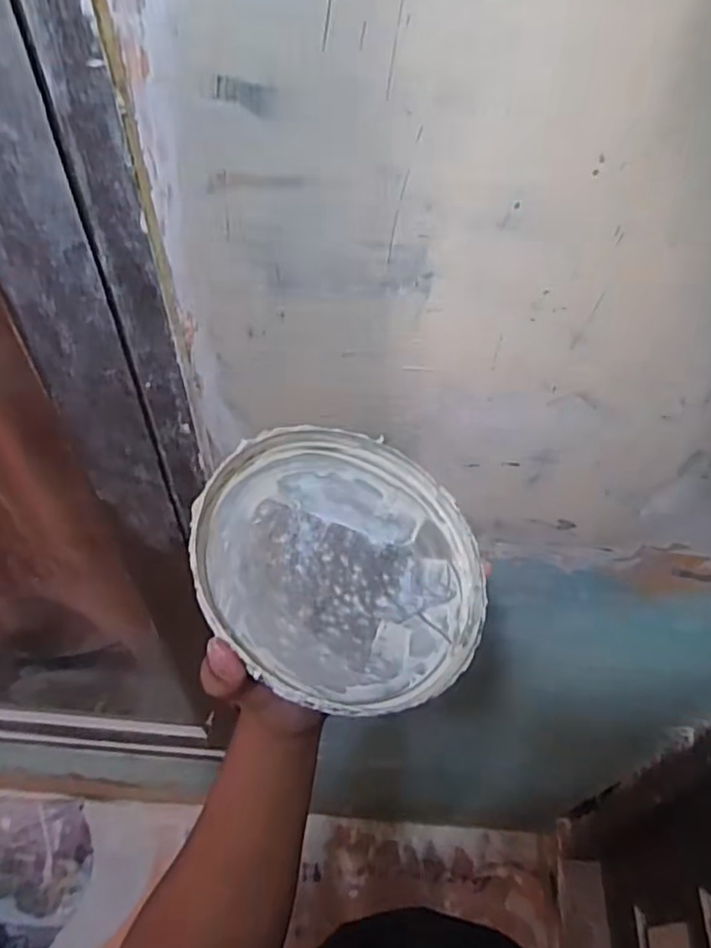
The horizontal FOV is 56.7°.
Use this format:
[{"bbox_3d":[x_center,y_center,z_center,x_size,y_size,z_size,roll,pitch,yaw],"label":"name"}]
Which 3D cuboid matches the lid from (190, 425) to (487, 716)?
[{"bbox_3d":[-0.006,0.043,0.335,0.148,0.012,0.148,13,53,-17],"label":"lid"}]

